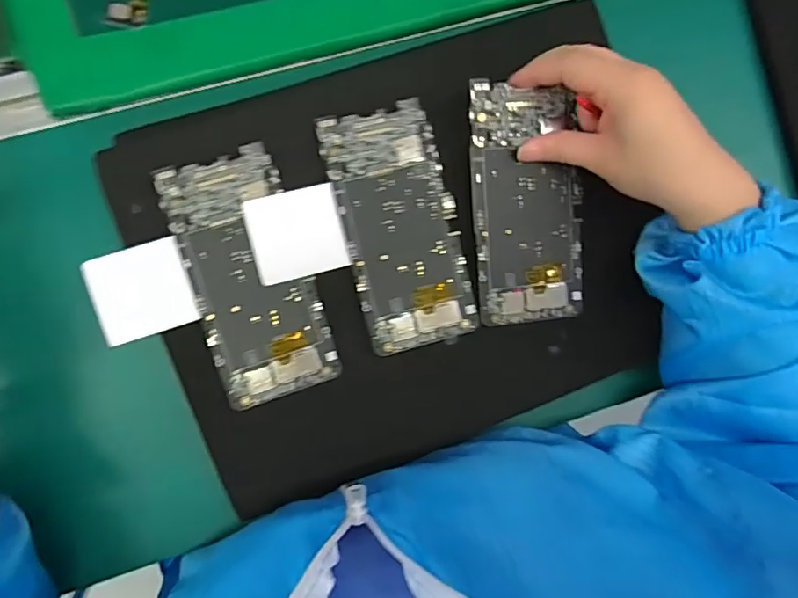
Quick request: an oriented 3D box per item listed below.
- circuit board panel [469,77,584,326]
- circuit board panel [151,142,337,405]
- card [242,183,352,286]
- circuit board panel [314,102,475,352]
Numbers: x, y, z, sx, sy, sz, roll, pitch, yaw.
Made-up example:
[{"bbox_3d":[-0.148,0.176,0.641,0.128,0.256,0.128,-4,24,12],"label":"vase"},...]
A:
[{"bbox_3d":[0.085,-0.062,0.352,0.075,0.006,0.154,-10,100,-7],"label":"circuit board panel"},{"bbox_3d":[-0.093,-0.013,0.338,0.072,0.008,0.153,-17,91,-7],"label":"circuit board panel"},{"bbox_3d":[-0.064,-0.041,0.341,0.057,0.004,0.054,-14,91,-7],"label":"card"},{"bbox_3d":[0.001,-0.046,0.347,0.073,0.004,0.152,-14,91,-7],"label":"circuit board panel"}]

